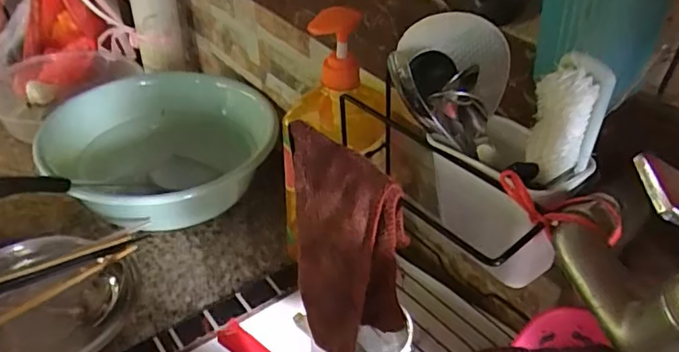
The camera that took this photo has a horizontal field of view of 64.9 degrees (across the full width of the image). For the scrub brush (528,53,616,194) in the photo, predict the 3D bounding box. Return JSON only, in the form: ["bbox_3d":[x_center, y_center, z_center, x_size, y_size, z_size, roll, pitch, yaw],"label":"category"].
[{"bbox_3d":[0.137,-0.034,0.318,0.028,0.080,0.035,-24,46,-28],"label":"scrub brush"}]

